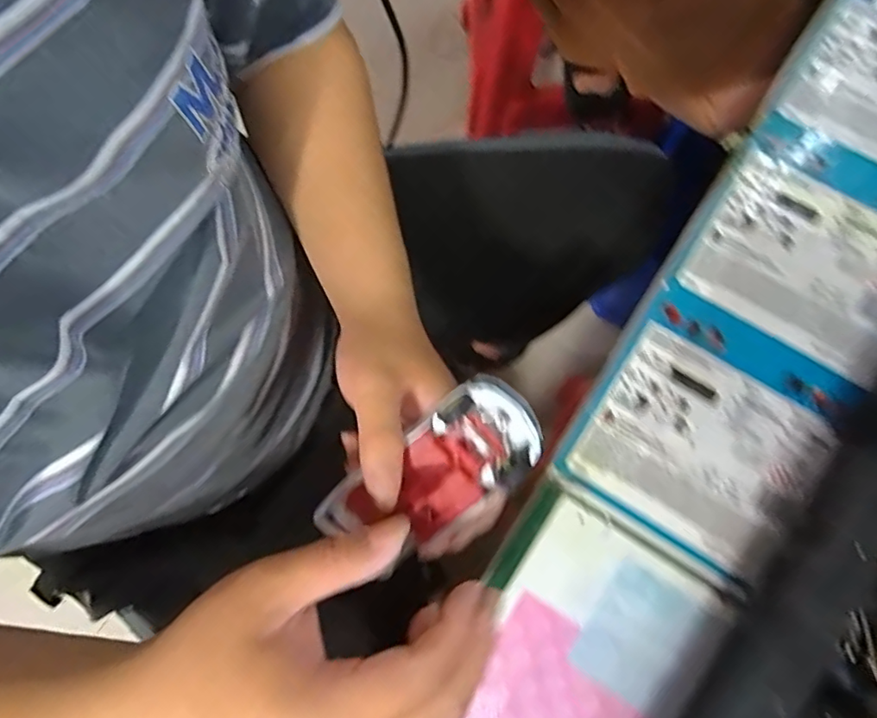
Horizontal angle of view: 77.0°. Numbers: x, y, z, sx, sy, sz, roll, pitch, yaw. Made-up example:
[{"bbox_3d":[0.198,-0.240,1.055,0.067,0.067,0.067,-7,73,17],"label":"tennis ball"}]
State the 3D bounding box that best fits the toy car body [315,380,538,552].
[{"bbox_3d":[-0.008,0.063,0.291,0.132,0.024,0.054,-36,80,18],"label":"toy car body"}]

